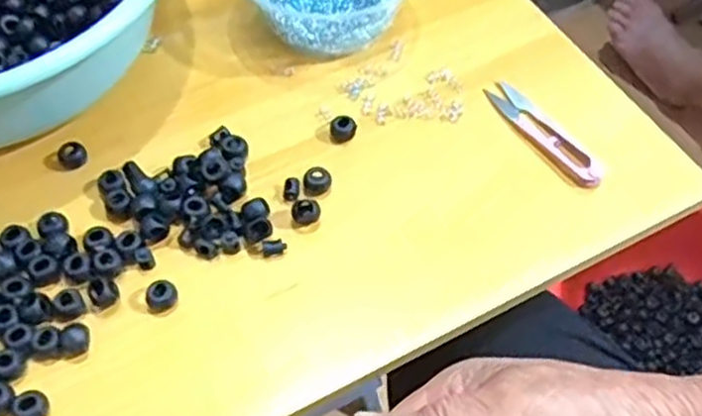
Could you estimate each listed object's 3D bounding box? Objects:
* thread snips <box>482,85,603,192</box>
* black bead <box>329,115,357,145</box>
[{"bbox_3d":[0.130,-0.051,0.502,0.023,0.013,0.101,-29,62,-20],"label":"thread snips"},{"bbox_3d":[-0.005,-0.054,0.497,0.018,0.016,0.015,6,56,2],"label":"black bead"}]

